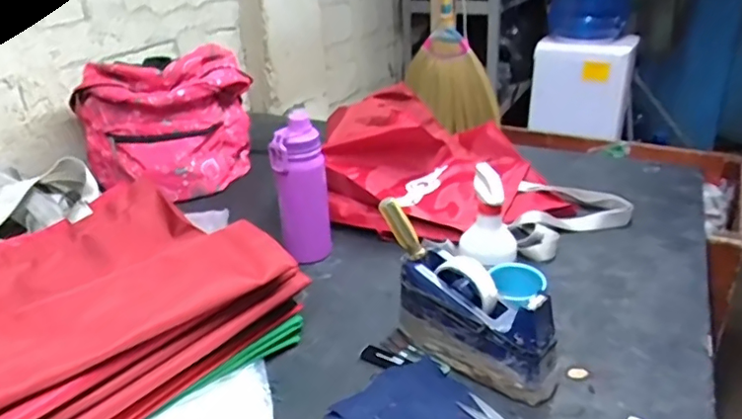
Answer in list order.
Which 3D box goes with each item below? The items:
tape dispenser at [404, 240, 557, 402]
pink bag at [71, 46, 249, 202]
[{"bbox_3d":[0.126,0.126,0.673,0.190,0.123,0.065,22,35,40],"label":"tape dispenser"},{"bbox_3d":[-0.409,-0.171,1.141,0.326,0.255,0.162,-13,28,-20],"label":"pink bag"}]

